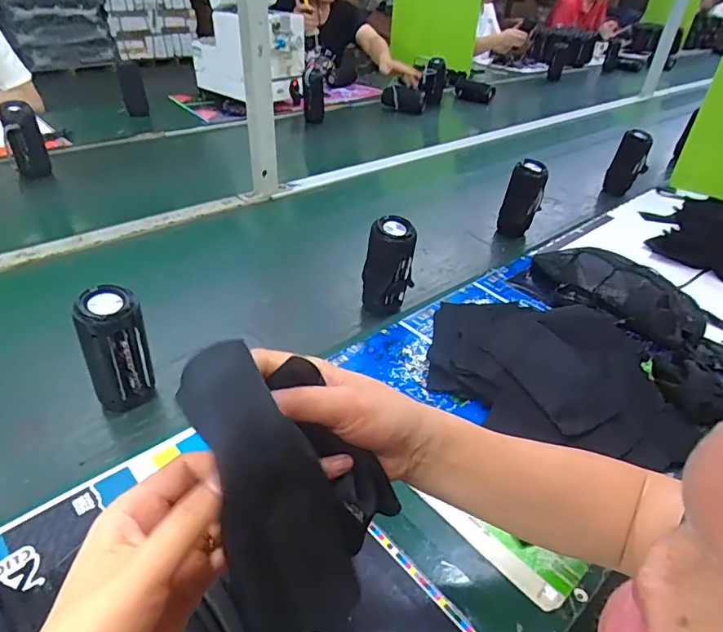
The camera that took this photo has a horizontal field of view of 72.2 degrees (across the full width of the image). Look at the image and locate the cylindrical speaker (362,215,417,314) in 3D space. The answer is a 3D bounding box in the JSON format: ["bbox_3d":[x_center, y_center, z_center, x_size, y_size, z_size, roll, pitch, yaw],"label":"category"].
[{"bbox_3d":[0.040,-0.067,0.737,0.059,0.146,0.056,3,35,-2],"label":"cylindrical speaker"}]

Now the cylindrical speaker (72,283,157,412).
[{"bbox_3d":[-0.275,0.042,0.562,0.063,0.155,0.049,-19,41,-29],"label":"cylindrical speaker"}]

